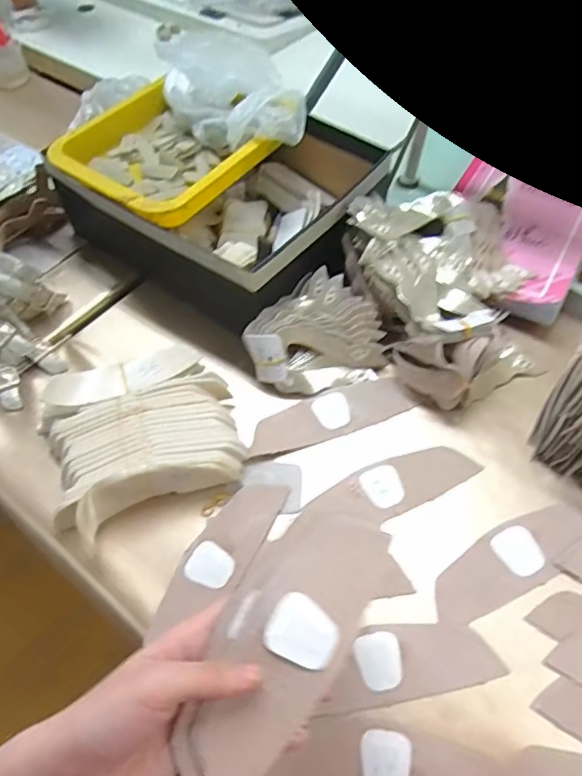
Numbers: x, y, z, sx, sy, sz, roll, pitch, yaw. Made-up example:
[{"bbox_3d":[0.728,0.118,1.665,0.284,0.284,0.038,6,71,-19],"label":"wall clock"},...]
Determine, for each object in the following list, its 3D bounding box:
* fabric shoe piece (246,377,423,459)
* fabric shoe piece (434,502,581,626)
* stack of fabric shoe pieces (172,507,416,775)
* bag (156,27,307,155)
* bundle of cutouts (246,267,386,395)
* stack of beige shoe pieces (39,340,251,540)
[{"bbox_3d":[0.040,0.026,0.527,0.166,0.011,0.048,-18,62,-8],"label":"fabric shoe piece"},{"bbox_3d":[0.188,0.142,0.446,0.161,0.007,0.052,-25,58,-13],"label":"fabric shoe piece"},{"bbox_3d":[-0.004,0.148,0.304,0.073,0.017,0.168,28,69,20],"label":"stack of fabric shoe pieces"},{"bbox_3d":[-0.066,-0.343,0.611,0.154,0.089,0.139,-12,56,-6],"label":"bag"},{"bbox_3d":[0.021,-0.056,0.554,0.132,0.061,0.108,-17,57,-8],"label":"bundle of cutouts"},{"bbox_3d":[-0.143,0.043,0.504,0.179,0.044,0.161,-19,57,-10],"label":"stack of beige shoe pieces"}]

